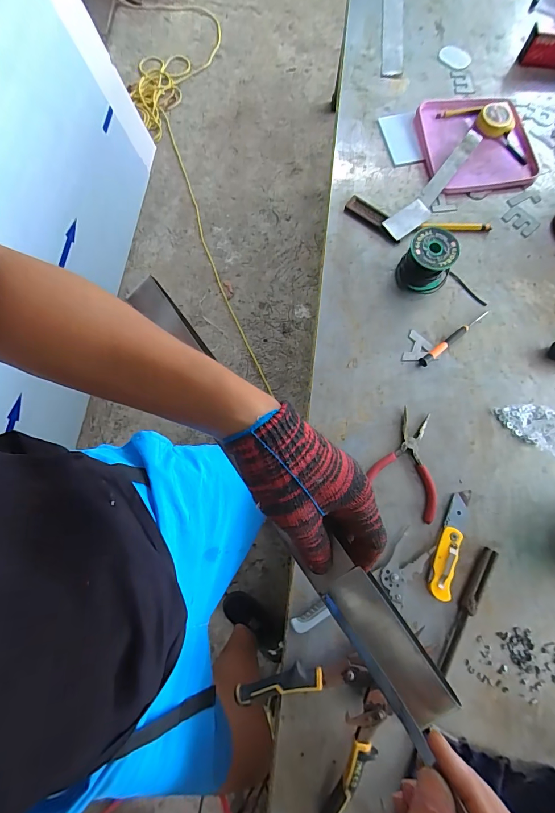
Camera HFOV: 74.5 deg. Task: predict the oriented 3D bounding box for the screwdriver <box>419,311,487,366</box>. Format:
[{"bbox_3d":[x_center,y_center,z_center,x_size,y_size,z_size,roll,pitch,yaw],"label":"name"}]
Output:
[{"bbox_3d":[0.271,-0.106,0.557,0.140,0.009,0.013,-37,79,-10],"label":"screwdriver"}]

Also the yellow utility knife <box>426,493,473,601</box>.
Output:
[{"bbox_3d":[0.228,0.180,0.483,0.029,0.011,0.143,20,76,4],"label":"yellow utility knife"}]

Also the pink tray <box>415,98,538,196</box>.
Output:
[{"bbox_3d":[0.352,-0.467,0.642,0.194,0.023,0.202,-7,76,-3],"label":"pink tray"}]

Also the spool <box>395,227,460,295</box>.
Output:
[{"bbox_3d":[0.229,-0.219,0.556,0.075,0.068,0.067,34,77,7],"label":"spool"}]

